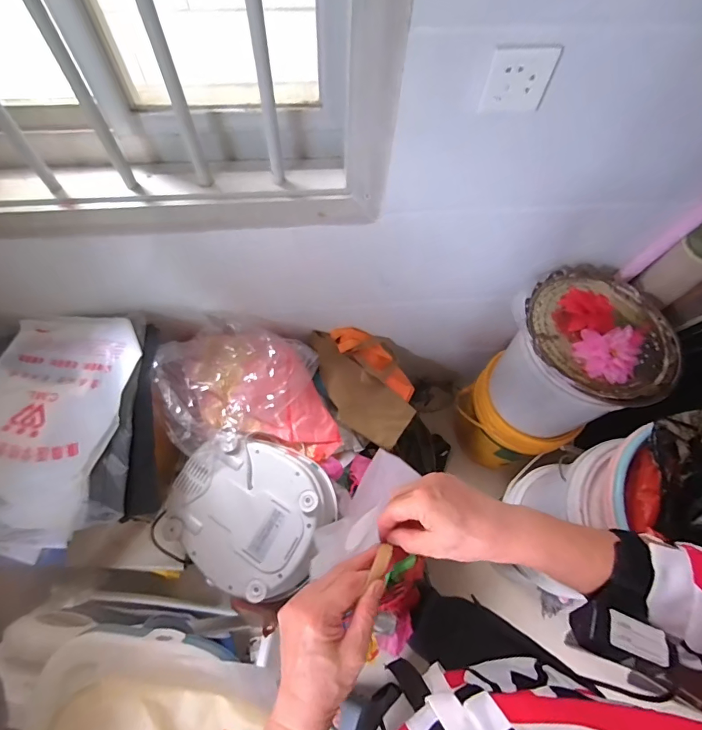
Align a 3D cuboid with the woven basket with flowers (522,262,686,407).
[{"bbox_3d":[0.537,-0.078,0.862,0.315,0.084,0.318,1,65,-2],"label":"woven basket with flowers"}]

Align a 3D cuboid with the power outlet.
[{"bbox_3d":[0.233,-0.395,0.570,0.091,0.078,0.009,-5,66,-5],"label":"power outlet"}]

